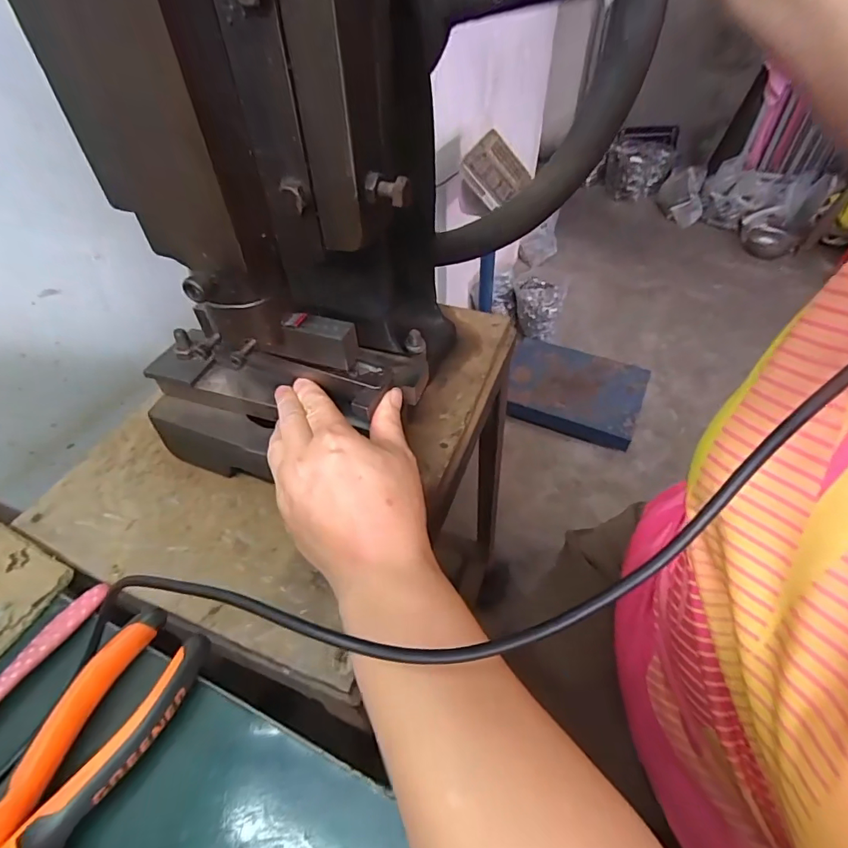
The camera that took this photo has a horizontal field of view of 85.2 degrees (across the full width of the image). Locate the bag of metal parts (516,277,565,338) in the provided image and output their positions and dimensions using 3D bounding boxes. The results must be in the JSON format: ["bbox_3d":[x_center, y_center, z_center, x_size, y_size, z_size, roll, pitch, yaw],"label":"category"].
[{"bbox_3d":[0.389,-0.396,1.590,0.162,0.175,0.076,11,49,12],"label":"bag of metal parts"}]

